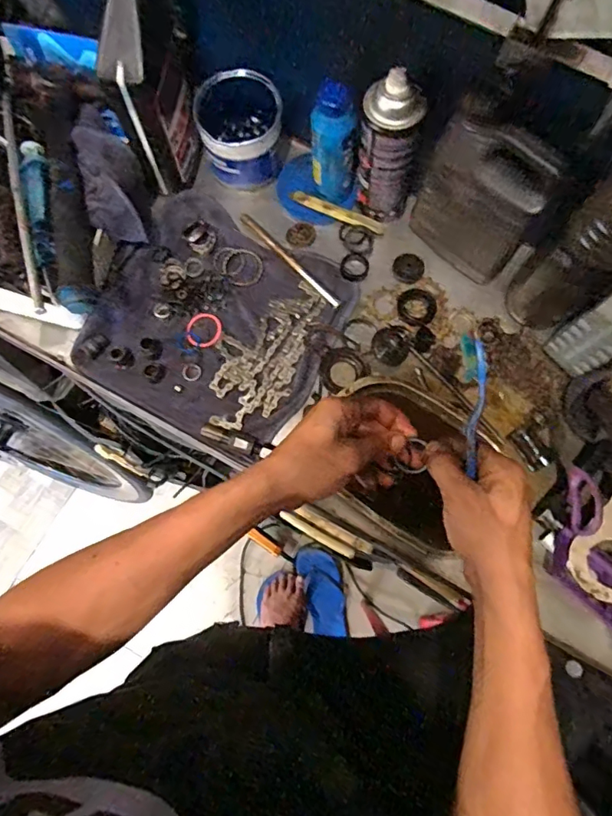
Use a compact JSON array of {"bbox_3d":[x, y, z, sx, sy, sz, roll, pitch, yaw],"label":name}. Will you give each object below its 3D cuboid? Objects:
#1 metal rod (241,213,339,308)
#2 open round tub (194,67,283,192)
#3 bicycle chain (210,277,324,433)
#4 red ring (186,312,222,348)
[{"bbox_3d":[-0.021,-0.187,0.651,0.013,0.005,0.173,-43,79,-11],"label":"metal rod"},{"bbox_3d":[-0.081,-0.348,0.645,0.097,0.095,0.102,0,75,0],"label":"open round tub"},{"bbox_3d":[-0.054,-0.068,0.608,0.095,0.013,0.197,20,75,5],"label":"bicycle chain"},{"bbox_3d":[-0.122,-0.094,0.620,0.042,0.004,0.044,0,75,0],"label":"red ring"}]

